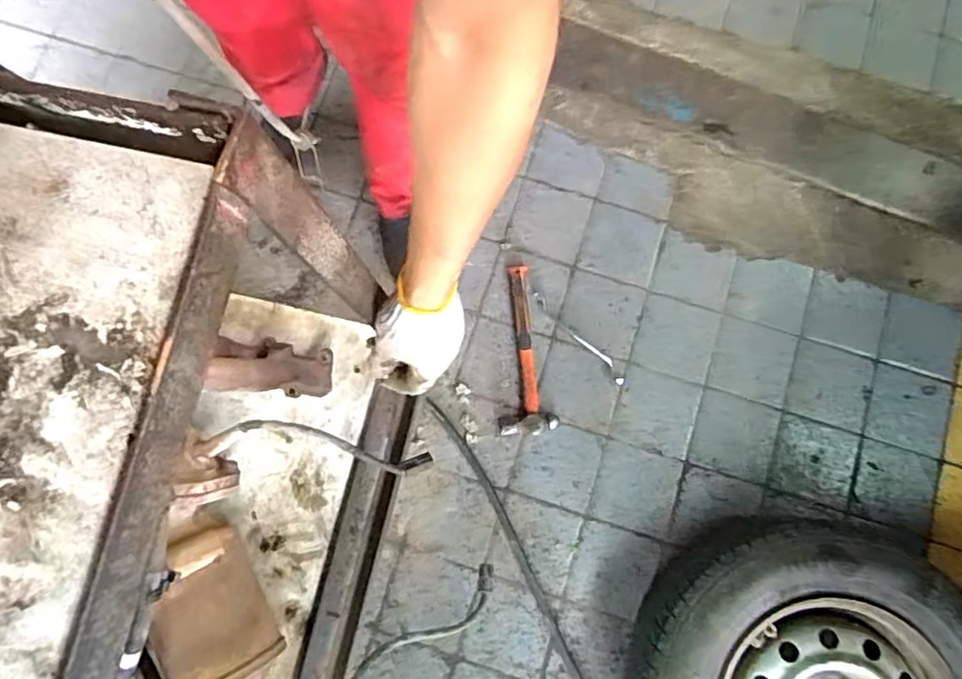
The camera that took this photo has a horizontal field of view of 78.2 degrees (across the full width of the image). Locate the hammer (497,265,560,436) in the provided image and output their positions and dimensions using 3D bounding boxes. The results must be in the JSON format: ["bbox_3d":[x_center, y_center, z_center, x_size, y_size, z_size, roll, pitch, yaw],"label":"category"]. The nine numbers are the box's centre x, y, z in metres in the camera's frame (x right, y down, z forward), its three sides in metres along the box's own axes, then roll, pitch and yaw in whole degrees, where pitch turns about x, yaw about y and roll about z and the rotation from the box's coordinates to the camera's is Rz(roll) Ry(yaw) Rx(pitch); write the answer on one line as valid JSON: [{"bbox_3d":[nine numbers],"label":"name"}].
[{"bbox_3d":[0.084,0.017,1.142,0.103,0.047,0.334,-3,77,0],"label":"hammer"}]

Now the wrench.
[{"bbox_3d":[0.189,-0.004,1.162,0.029,0.007,0.242,-43,81,-8],"label":"wrench"}]

